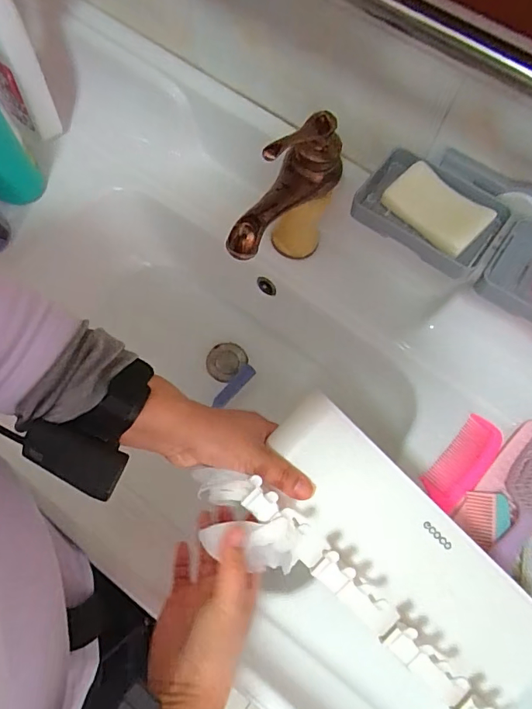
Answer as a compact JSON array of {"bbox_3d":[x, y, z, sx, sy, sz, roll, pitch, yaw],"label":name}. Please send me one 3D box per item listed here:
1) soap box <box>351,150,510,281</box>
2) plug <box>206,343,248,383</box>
[{"bbox_3d":[0.149,-0.132,0.419,0.125,0.033,0.086,35,71,10],"label":"soap box"},{"bbox_3d":[-0.058,0.008,0.666,0.055,0.017,0.058,1,69,-2],"label":"plug"}]

